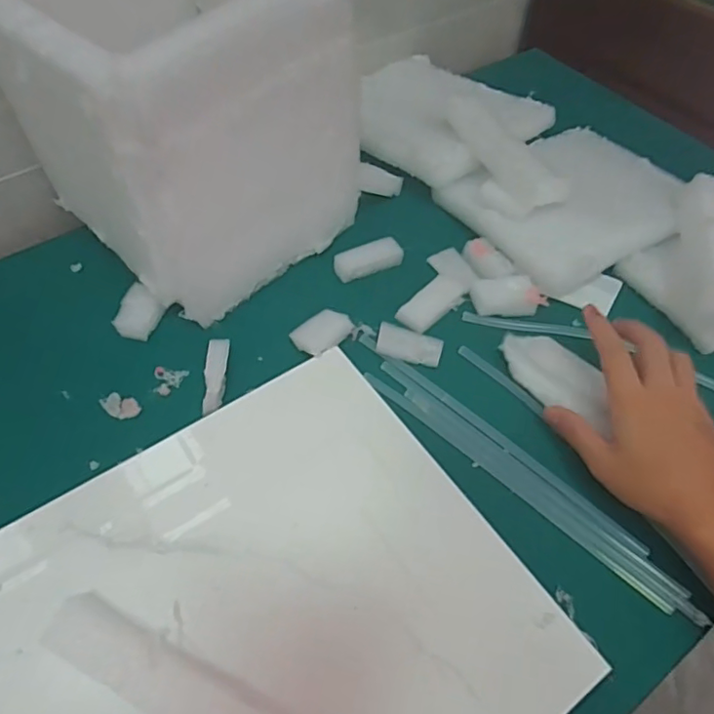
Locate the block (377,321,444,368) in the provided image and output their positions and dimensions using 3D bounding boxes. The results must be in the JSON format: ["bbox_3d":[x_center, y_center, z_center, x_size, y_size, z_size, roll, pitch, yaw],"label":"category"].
[{"bbox_3d":[0.045,-0.011,0.492,0.054,0.007,0.033,12,55,8],"label":"block"}]

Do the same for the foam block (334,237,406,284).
[{"bbox_3d":[0.011,-0.093,0.545,0.065,0.019,0.021,-20,57,-14],"label":"foam block"}]

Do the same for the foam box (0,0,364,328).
[{"bbox_3d":[-0.139,-0.200,0.486,0.210,0.231,0.199,-38,63,-24],"label":"foam box"}]

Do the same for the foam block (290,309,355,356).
[{"bbox_3d":[-0.029,-0.021,0.495,0.049,0.010,0.032,-38,63,-24],"label":"foam block"}]

